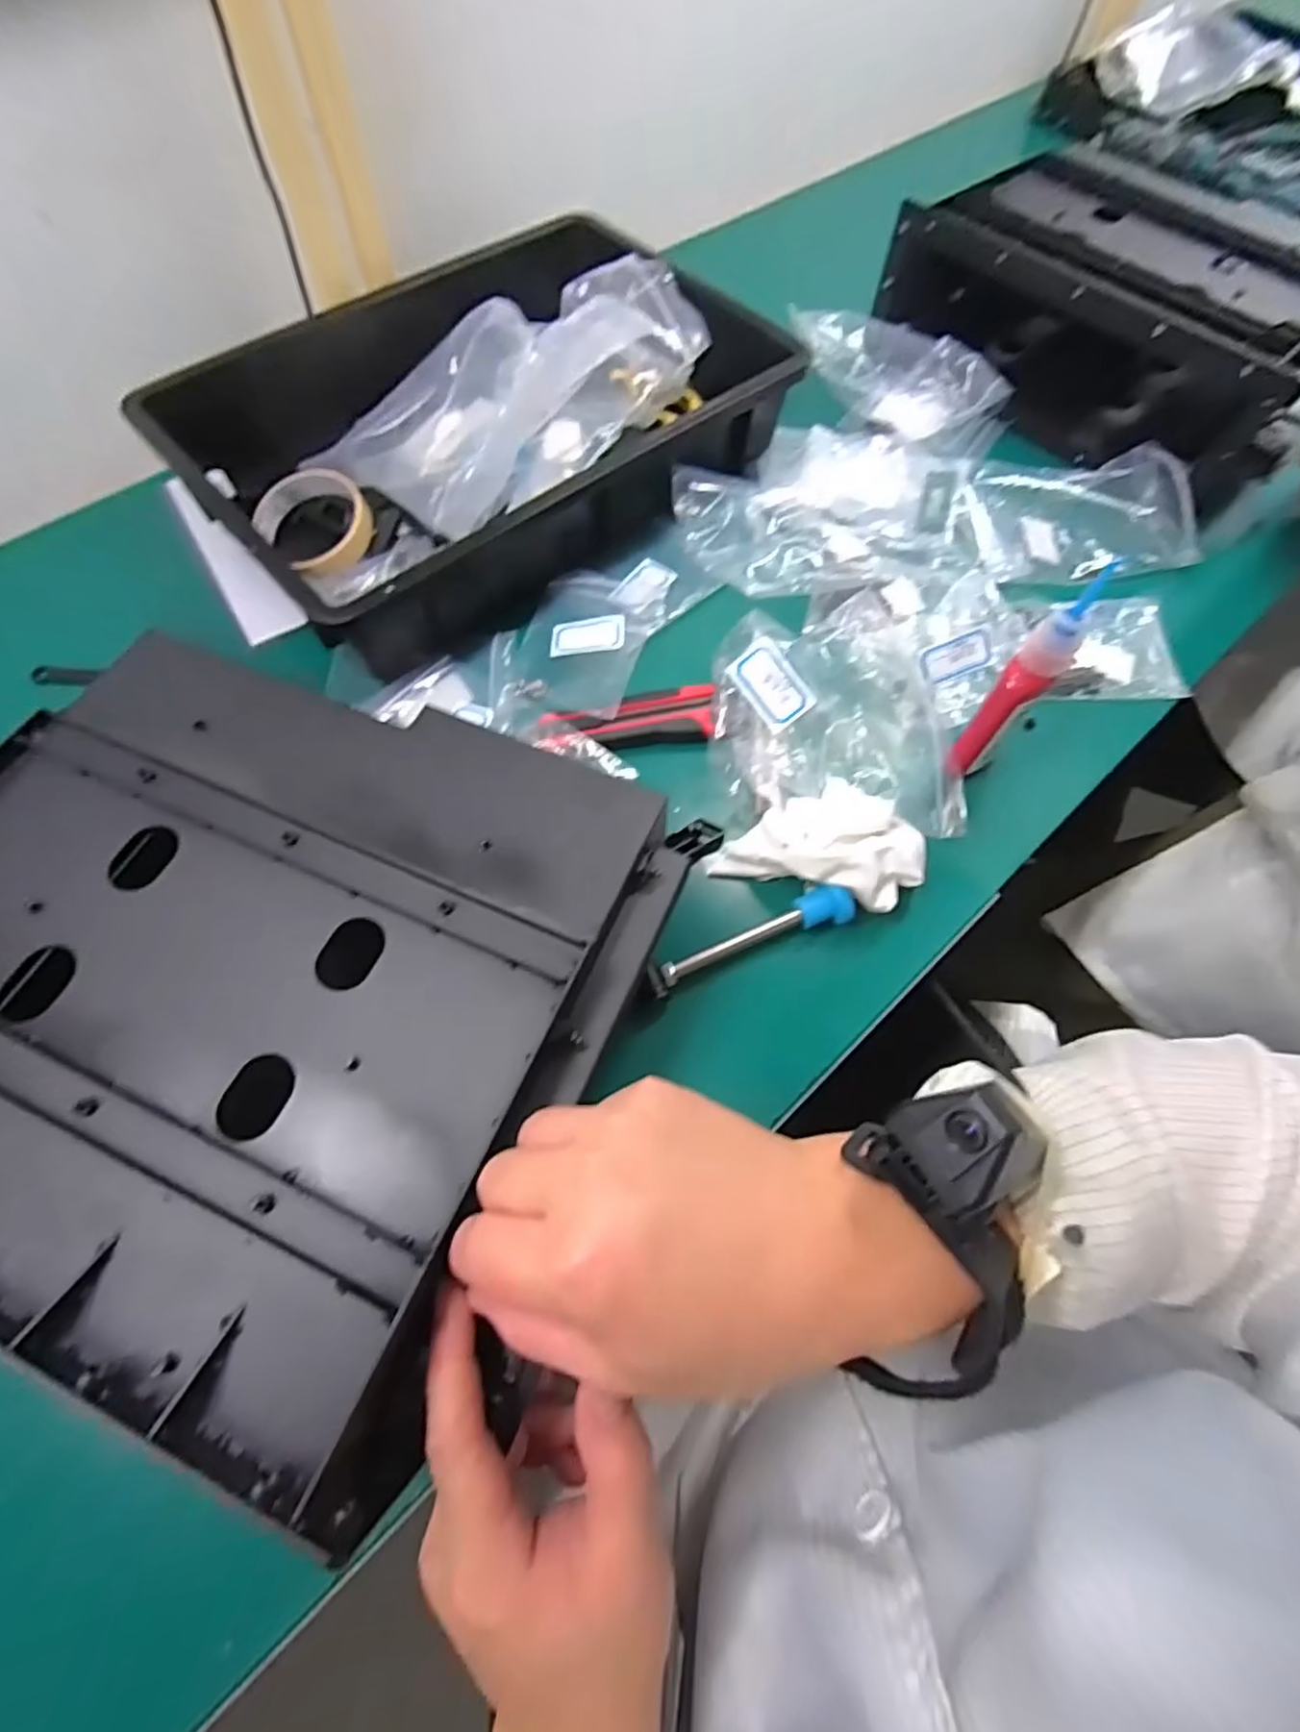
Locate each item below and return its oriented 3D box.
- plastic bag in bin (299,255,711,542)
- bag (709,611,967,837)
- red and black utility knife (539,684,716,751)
[{"bbox_3d":[-0.101,-0.368,0.521,0.186,0.122,0.278,36,70,14],"label":"plastic bag in bin"},{"bbox_3d":[0.123,-0.100,0.439,0.162,0.056,0.140,1,65,0],"label":"bag"},{"bbox_3d":[-0.013,-0.097,0.462,0.118,0.021,0.034,-12,66,-7],"label":"red and black utility knife"}]

